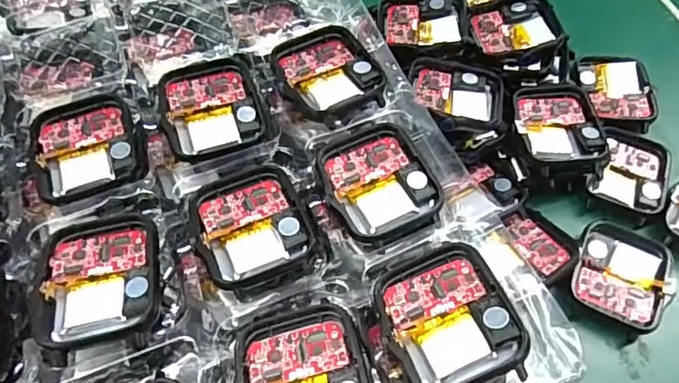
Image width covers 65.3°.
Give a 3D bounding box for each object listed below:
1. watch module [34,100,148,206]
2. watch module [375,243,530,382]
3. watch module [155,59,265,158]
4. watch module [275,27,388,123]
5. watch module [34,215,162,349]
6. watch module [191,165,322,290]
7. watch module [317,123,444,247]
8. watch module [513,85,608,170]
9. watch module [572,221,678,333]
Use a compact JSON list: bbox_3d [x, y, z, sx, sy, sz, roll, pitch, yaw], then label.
[{"bbox_3d":[-0.096,-0.018,0.202,0.039,0.004,0.044,-15,60,-8],"label":"watch module"},{"bbox_3d":[0.033,0.038,0.161,0.037,0.013,0.045,-20,60,-9],"label":"watch module"},{"bbox_3d":[-0.051,-0.035,0.212,0.039,0.007,0.044,-16,60,-9],"label":"watch module"},{"bbox_3d":[-0.005,-0.049,0.217,0.038,0.009,0.049,-19,61,-11],"label":"watch module"},{"bbox_3d":[-0.077,0.027,0.172,0.038,0.007,0.043,-10,60,-5],"label":"watch module"},{"bbox_3d":[-0.030,0.011,0.185,0.038,0.005,0.046,-20,61,-11],"label":"watch module"},{"bbox_3d":[0.014,-0.003,0.194,0.037,0.005,0.045,-20,61,-11],"label":"watch module"},{"bbox_3d":[0.099,-0.032,0.241,0.037,0.006,0.046,-2,61,-2],"label":"watch module"},{"bbox_3d":[0.120,0.035,0.227,0.037,0.013,0.044,25,63,14],"label":"watch module"}]

